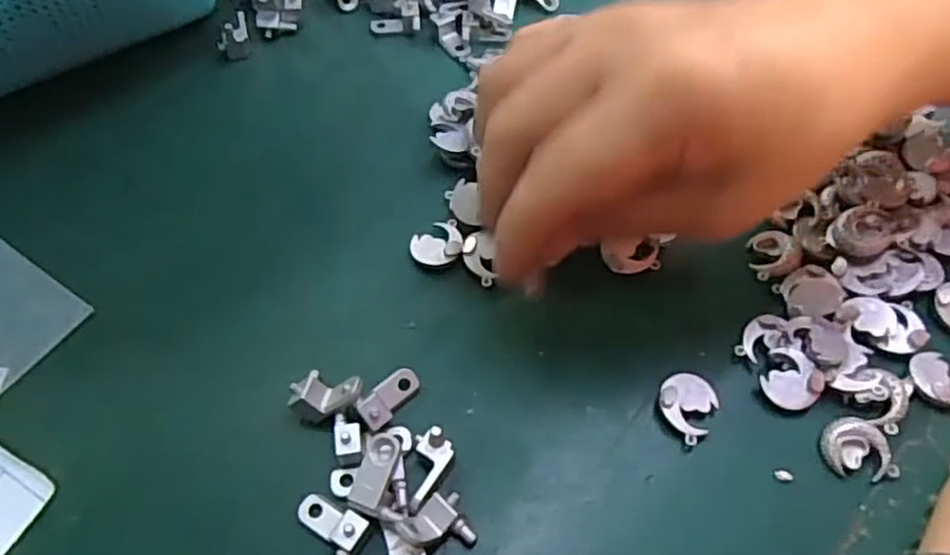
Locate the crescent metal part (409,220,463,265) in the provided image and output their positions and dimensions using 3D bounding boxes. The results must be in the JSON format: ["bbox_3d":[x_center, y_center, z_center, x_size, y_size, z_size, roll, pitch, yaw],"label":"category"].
[{"bbox_3d":[-0.014,-0.013,0.265,0.020,0.004,0.019,-5,48,5],"label":"crescent metal part"}]

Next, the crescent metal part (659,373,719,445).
[{"bbox_3d":[0.070,0.042,0.233,0.019,0.007,0.019,0,58,-1],"label":"crescent metal part"}]

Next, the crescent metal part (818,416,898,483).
[{"bbox_3d":[0.122,0.054,0.225,0.021,0.007,0.019,0,58,-1],"label":"crescent metal part"}]

